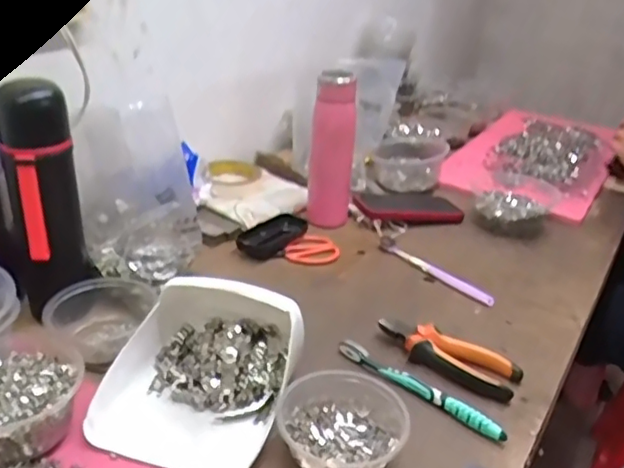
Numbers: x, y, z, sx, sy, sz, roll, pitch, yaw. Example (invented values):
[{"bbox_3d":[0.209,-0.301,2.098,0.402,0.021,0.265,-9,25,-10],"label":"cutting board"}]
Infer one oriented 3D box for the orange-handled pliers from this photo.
[{"bbox_3d":[0.139,0.126,0.644,0.148,0.027,0.050,20,31,28],"label":"orange-handled pliers"}]

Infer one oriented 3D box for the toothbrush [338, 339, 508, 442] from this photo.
[{"bbox_3d":[0.103,0.147,0.605,0.185,0.017,0.015,24,34,35],"label":"toothbrush"}]

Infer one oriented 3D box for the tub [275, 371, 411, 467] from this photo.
[{"bbox_3d":[0.023,0.166,0.516,0.103,0.049,0.095,3,27,-2],"label":"tub"}]

